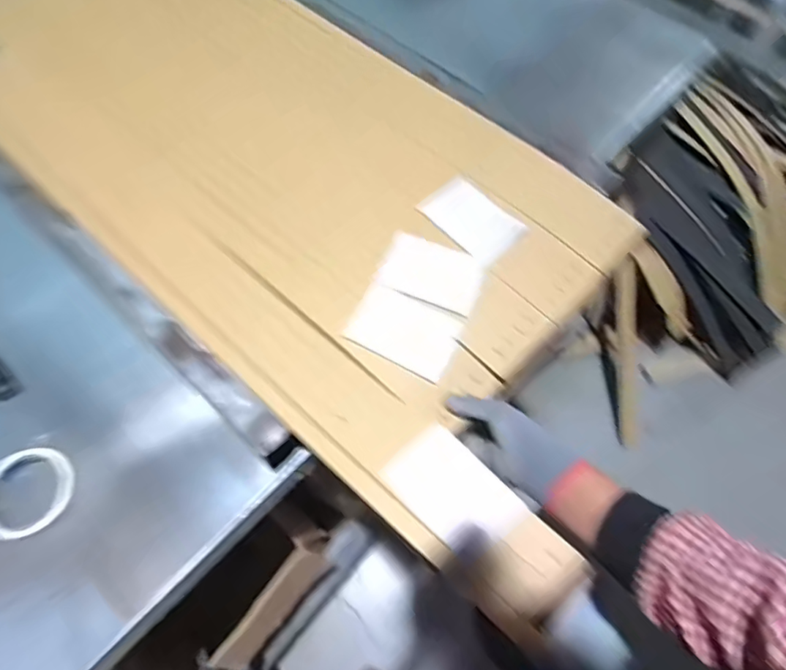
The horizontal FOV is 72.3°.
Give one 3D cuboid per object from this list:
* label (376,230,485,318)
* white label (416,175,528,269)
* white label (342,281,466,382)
[{"bbox_3d":[0.045,-0.073,0.623,0.114,0.005,0.077,22,65,10],"label":"label"},{"bbox_3d":[0.096,-0.141,0.650,0.075,0.007,0.113,-40,72,-17],"label":"white label"},{"bbox_3d":[0.013,-0.007,0.593,0.114,0.004,0.079,26,70,7],"label":"white label"}]

